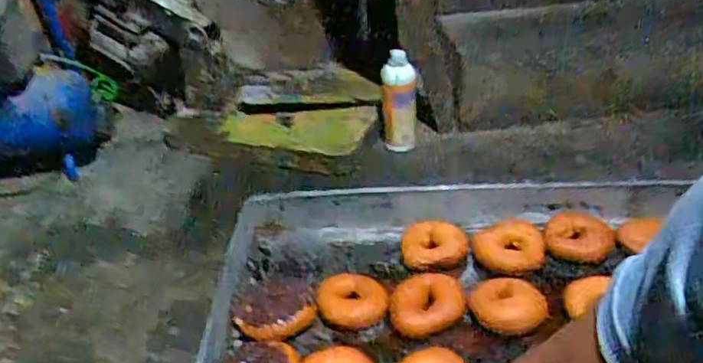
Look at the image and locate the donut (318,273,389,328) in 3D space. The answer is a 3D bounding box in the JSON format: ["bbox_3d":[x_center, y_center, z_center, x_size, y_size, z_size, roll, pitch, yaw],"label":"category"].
[{"bbox_3d":[0.000,0.161,0.826,0.096,0.039,0.085,-5,34,-1],"label":"donut"}]

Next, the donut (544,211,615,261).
[{"bbox_3d":[0.329,0.078,0.877,0.092,0.020,0.101,-3,34,2],"label":"donut"}]

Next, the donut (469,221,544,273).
[{"bbox_3d":[0.221,0.088,0.865,0.096,0.022,0.094,-3,34,2],"label":"donut"}]

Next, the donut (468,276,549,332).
[{"bbox_3d":[0.199,0.159,0.782,0.093,0.032,0.076,-5,34,0],"label":"donut"}]

